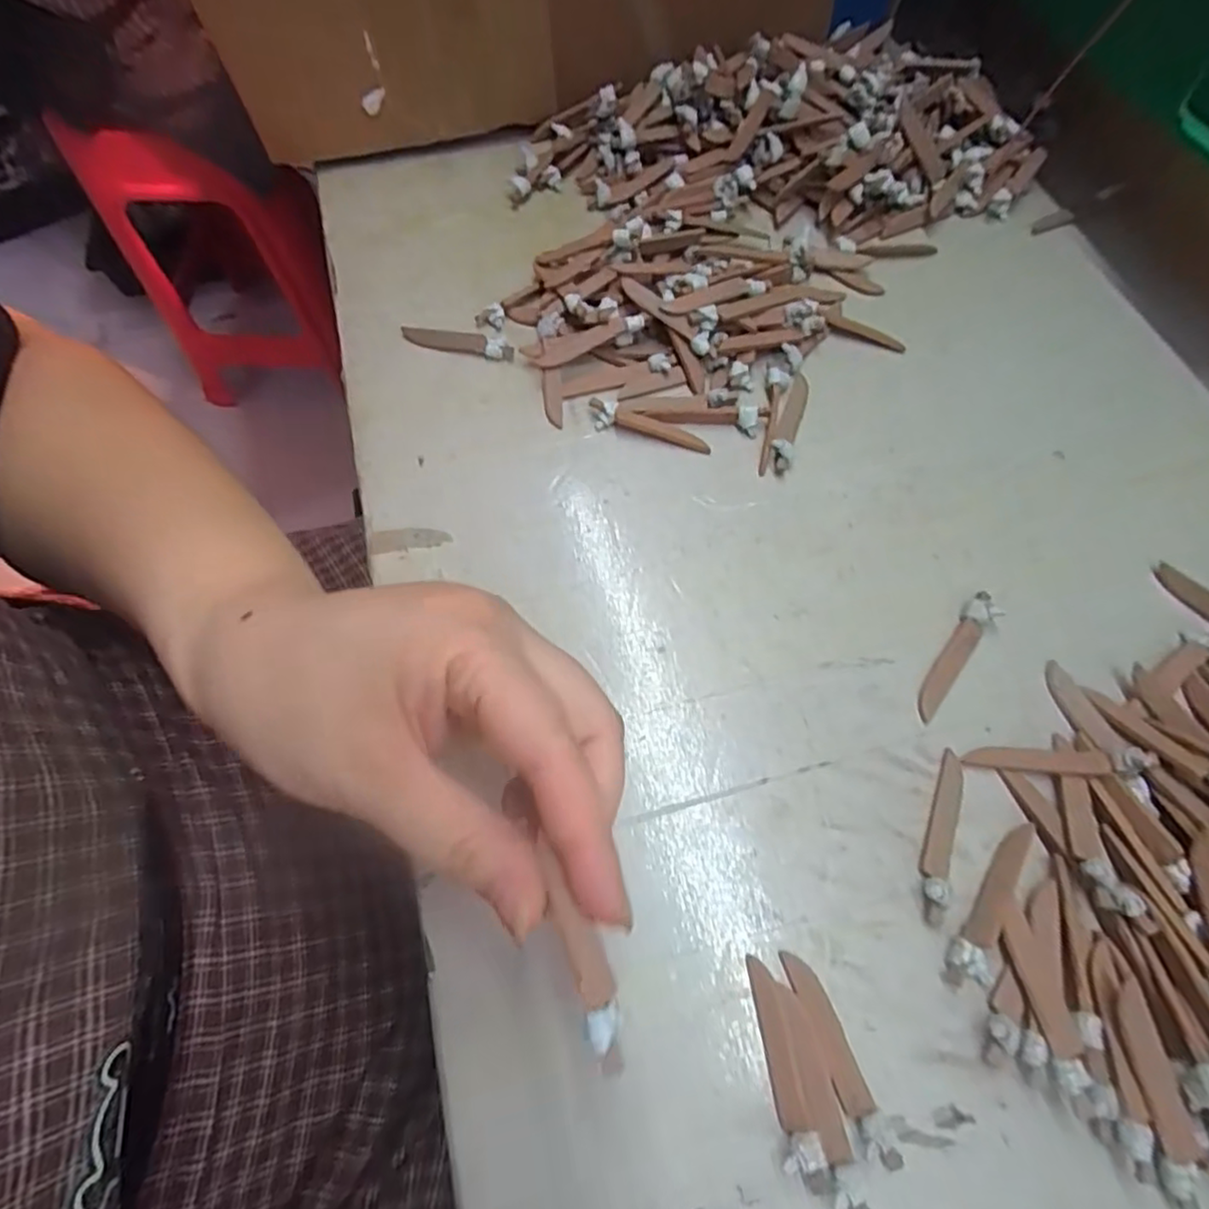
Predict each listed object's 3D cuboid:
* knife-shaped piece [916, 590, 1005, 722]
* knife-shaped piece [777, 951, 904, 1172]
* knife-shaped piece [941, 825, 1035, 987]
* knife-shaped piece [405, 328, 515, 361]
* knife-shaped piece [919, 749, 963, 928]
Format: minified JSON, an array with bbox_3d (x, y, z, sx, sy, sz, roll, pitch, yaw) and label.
[{"bbox_3d":[0.135,0.019,0.252,0.012,0.008,0.057,37,72,17],"label":"knife-shaped piece"},{"bbox_3d":[0.071,0.137,0.199,0.010,0.009,0.059,-19,66,-7],"label":"knife-shaped piece"},{"bbox_3d":[0.128,0.098,0.215,0.012,0.006,0.058,31,70,15],"label":"knife-shaped piece"},{"bbox_3d":[-0.073,-0.131,0.328,0.058,0.007,0.009,12,66,7],"label":"knife-shaped piece"},{"bbox_3d":[0.117,0.078,0.224,0.009,0.009,0.059,18,67,10],"label":"knife-shaped piece"}]

